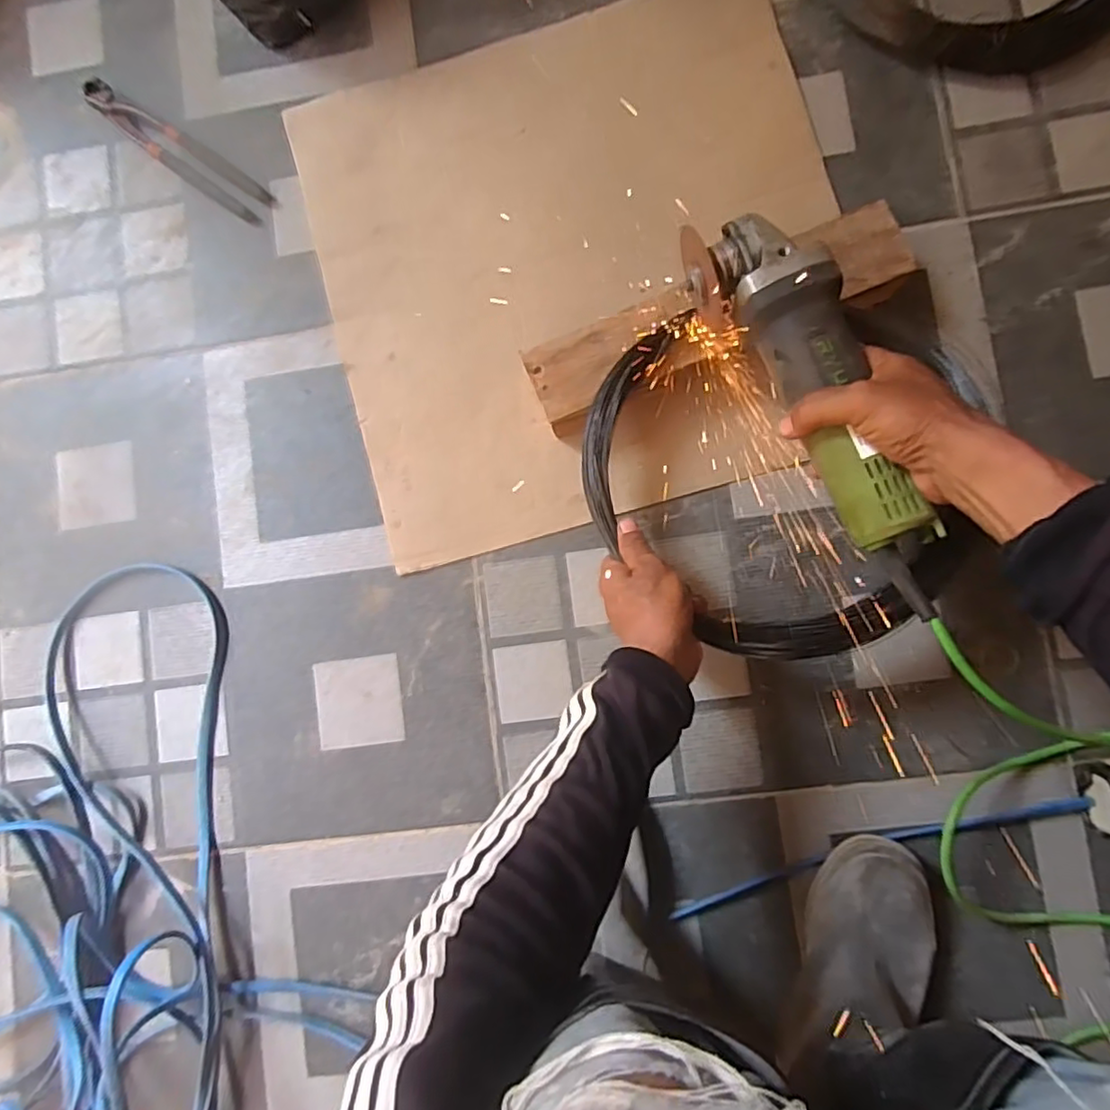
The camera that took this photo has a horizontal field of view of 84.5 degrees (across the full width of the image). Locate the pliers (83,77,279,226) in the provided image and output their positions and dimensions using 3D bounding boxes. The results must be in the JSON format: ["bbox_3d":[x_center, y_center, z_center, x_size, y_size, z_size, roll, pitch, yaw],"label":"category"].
[{"bbox_3d":[-0.404,-0.434,0.653,0.247,0.019,0.041,37,89,8],"label":"pliers"}]

